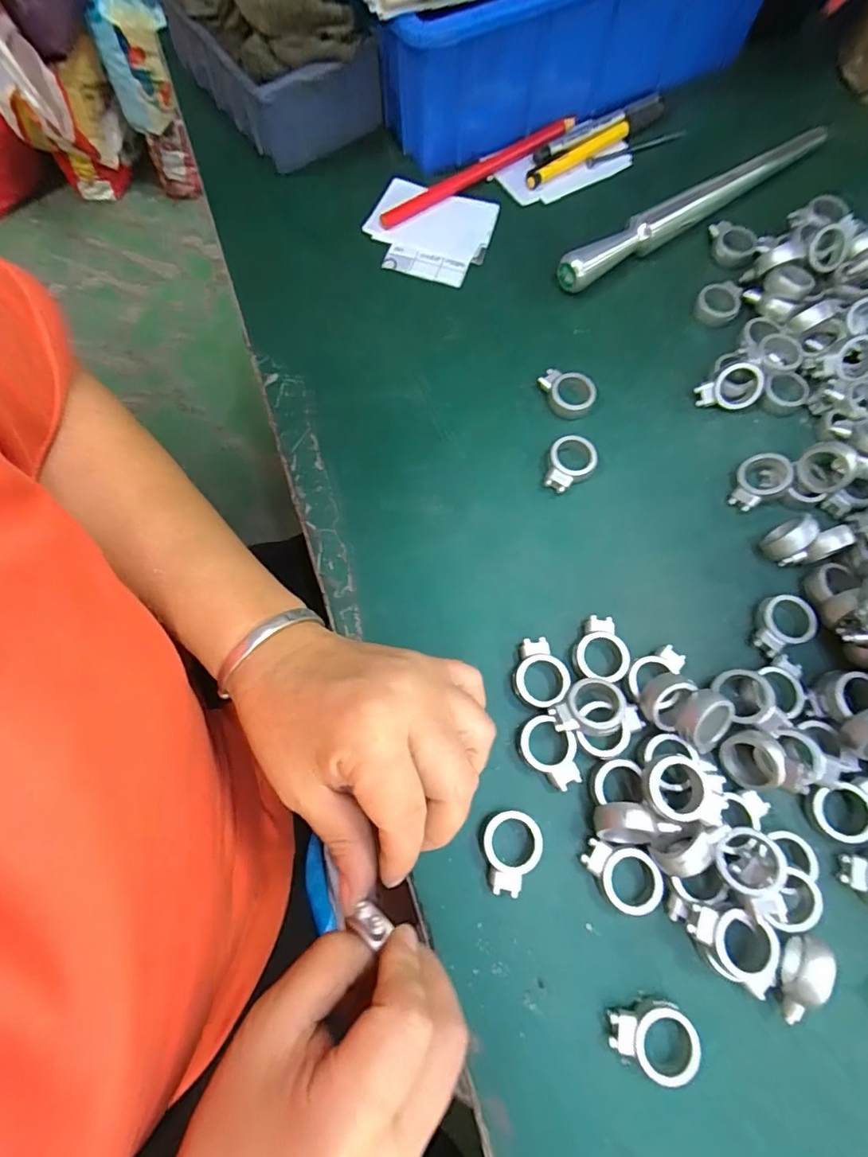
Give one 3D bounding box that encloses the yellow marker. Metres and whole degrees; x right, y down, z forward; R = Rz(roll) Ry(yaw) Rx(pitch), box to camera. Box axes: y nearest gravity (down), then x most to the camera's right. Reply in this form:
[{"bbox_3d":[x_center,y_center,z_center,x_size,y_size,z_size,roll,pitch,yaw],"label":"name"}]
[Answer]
[{"bbox_3d":[0.112,-0.302,0.361,0.118,0.008,0.015,-33,75,-9],"label":"yellow marker"}]

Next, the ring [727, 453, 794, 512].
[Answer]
[{"bbox_3d":[0.180,-0.053,0.286,0.026,0.007,0.034,26,90,30],"label":"ring"}]

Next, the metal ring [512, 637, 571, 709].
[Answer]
[{"bbox_3d":[0.052,0.046,0.256,0.026,0.009,0.033,-8,73,-1],"label":"metal ring"}]

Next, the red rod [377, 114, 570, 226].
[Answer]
[{"bbox_3d":[0.031,-0.276,0.351,0.154,0.008,0.010,-32,75,-8],"label":"red rod"}]

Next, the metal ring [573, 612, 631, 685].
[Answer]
[{"bbox_3d":[0.083,0.034,0.258,0.027,0.010,0.032,6,73,3],"label":"metal ring"}]

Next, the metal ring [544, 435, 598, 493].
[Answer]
[{"bbox_3d":[0.077,-0.064,0.292,0.025,0.012,0.033,21,75,8],"label":"metal ring"}]

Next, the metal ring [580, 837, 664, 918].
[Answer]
[{"bbox_3d":[0.083,0.131,0.231,0.034,0.010,0.025,29,76,9],"label":"metal ring"}]

